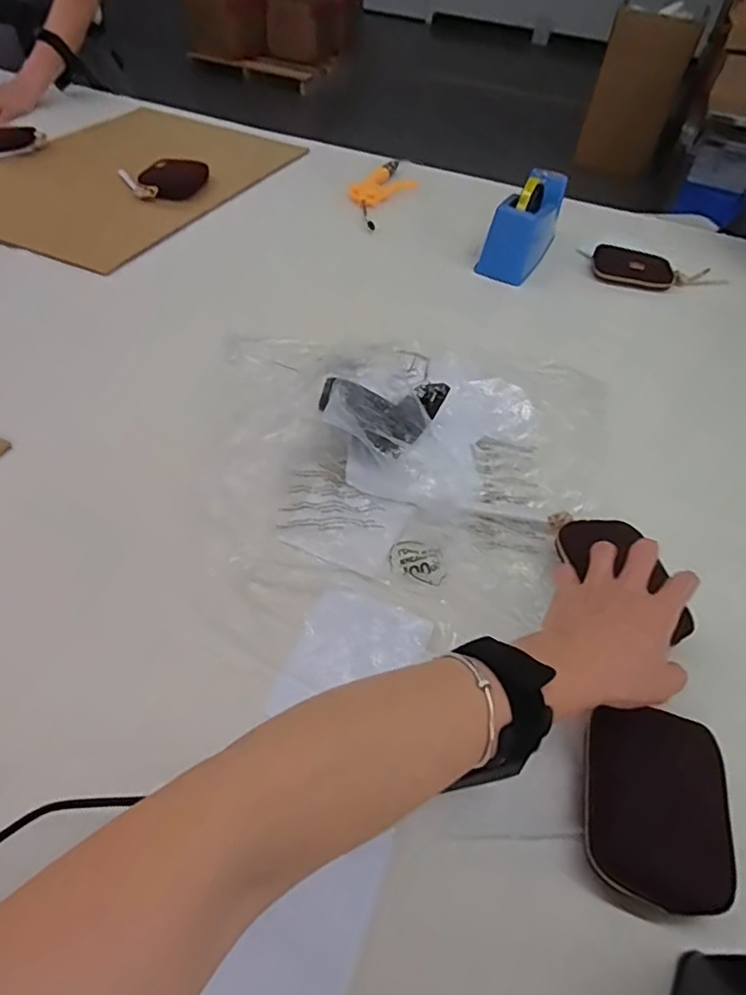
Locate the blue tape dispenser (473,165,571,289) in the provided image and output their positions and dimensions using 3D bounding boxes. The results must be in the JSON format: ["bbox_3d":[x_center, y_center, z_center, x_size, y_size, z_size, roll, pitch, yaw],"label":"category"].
[{"bbox_3d":[0.226,-0.405,0.862,0.073,0.094,0.191,25,50,15],"label":"blue tape dispenser"}]

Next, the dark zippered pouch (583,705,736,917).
[{"bbox_3d":[0.173,0.186,0.362,0.082,0.015,0.105,8,59,15],"label":"dark zippered pouch"}]

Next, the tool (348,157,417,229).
[{"bbox_3d":[0.012,-0.507,0.984,0.091,0.018,0.242,23,50,14],"label":"tool"}]

